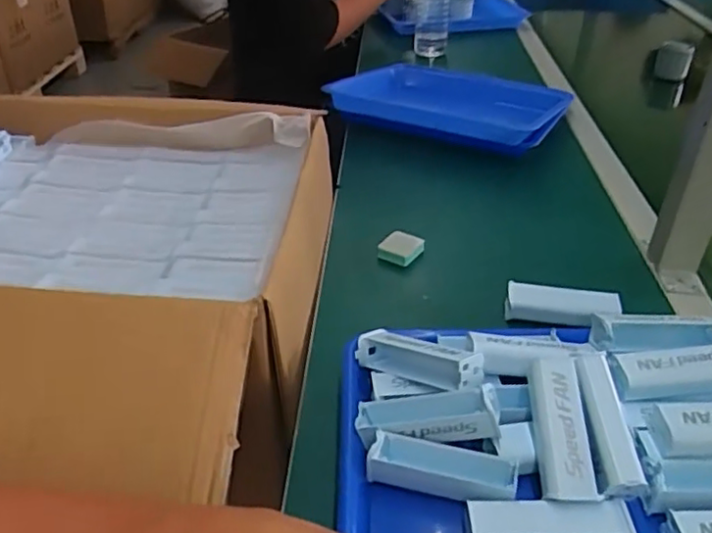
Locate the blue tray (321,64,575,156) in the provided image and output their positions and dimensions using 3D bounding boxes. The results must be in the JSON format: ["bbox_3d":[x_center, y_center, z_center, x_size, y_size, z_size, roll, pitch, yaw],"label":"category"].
[{"bbox_3d":[0.160,-0.272,1.037,0.353,0.058,0.279,13,37,16],"label":"blue tray"}]

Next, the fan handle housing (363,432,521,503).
[{"bbox_3d":[0.059,0.142,0.443,0.099,0.025,0.028,10,36,13],"label":"fan handle housing"}]

